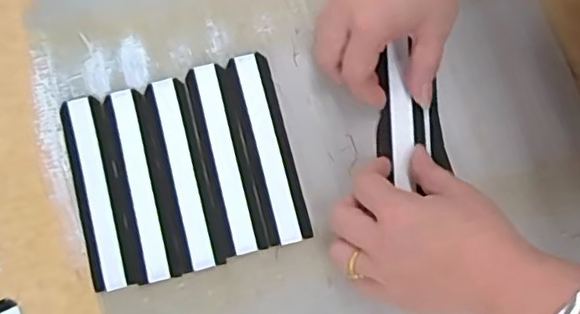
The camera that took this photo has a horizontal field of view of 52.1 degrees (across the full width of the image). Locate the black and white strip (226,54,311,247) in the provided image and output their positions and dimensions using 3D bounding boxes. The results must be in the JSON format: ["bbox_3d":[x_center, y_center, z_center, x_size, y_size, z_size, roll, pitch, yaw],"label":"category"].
[{"bbox_3d":[-0.016,-0.007,0.431,0.032,0.007,0.140,-14,79,0],"label":"black and white strip"}]

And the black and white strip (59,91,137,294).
[{"bbox_3d":[-0.140,0.025,0.427,0.032,0.004,0.140,-14,79,-2],"label":"black and white strip"}]

